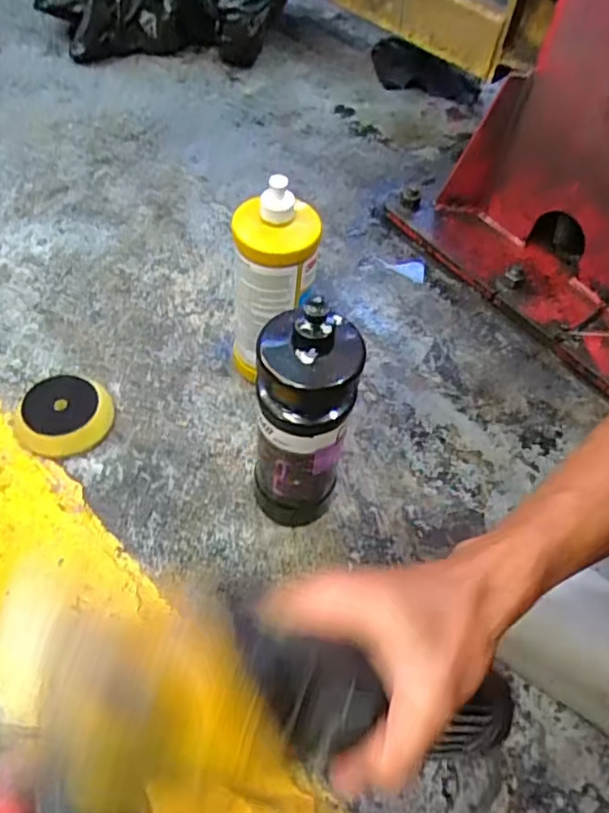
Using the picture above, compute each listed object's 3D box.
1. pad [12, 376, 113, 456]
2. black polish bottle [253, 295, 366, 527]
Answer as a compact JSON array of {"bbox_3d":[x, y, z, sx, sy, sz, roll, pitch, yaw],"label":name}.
[{"bbox_3d":[-0.255,0.010,0.659,0.099,0.032,0.084,-14,59,-14],"label":"pad"},{"bbox_3d":[-0.002,0.016,0.539,0.078,0.271,0.076,10,56,1],"label":"black polish bottle"}]

